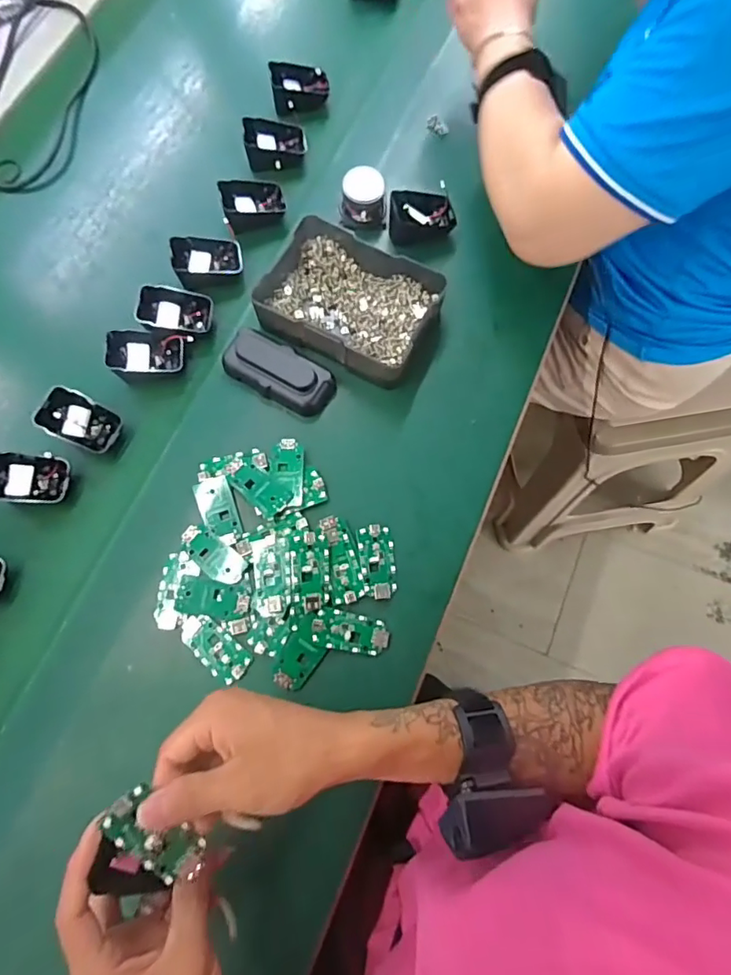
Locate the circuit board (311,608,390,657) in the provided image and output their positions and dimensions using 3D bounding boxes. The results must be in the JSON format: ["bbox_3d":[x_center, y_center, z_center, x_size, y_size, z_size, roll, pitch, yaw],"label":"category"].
[{"bbox_3d":[-0.013,0.122,0.450,0.065,0.004,0.032,12,76,-3],"label":"circuit board"}]

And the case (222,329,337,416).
[{"bbox_3d":[-0.084,-0.111,0.511,0.105,0.023,0.050,30,76,11],"label":"case"}]

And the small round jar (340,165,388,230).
[{"bbox_3d":[-0.002,-0.303,0.562,0.047,0.043,0.039,-6,72,0],"label":"small round jar"}]

